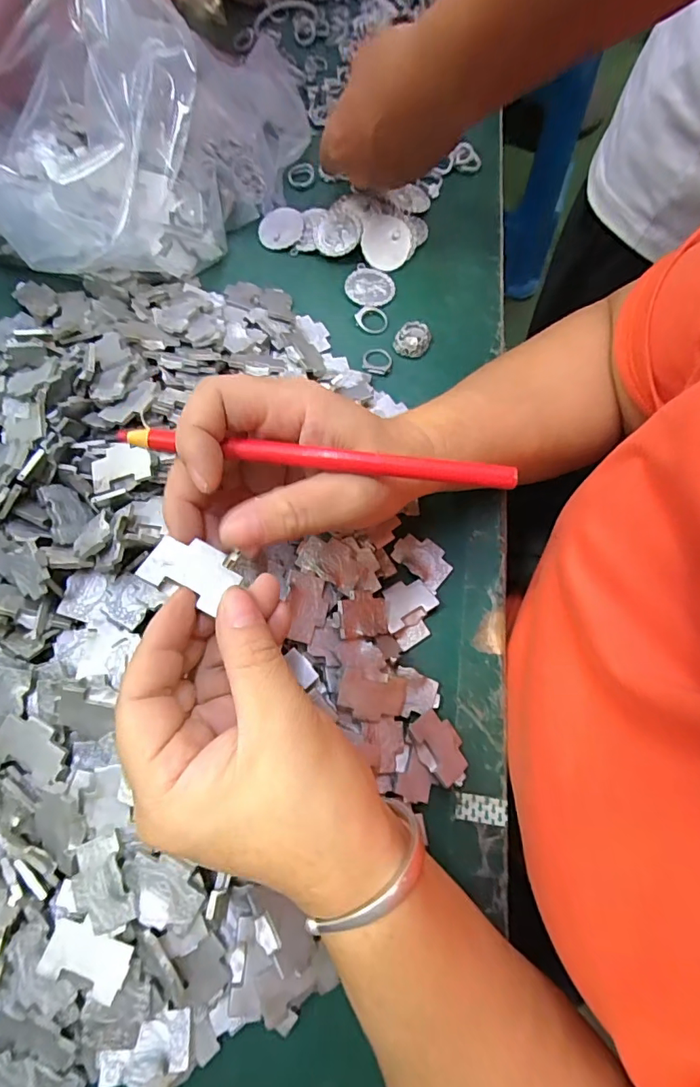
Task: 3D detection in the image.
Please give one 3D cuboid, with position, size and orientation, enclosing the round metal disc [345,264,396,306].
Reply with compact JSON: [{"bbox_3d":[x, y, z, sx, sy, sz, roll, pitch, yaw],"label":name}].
[{"bbox_3d":[0.016,-0.197,0.375,0.037,0.004,0.035,0,70,-1],"label":"round metal disc"}]

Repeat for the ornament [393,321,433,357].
[{"bbox_3d":[0.046,-0.149,0.360,0.025,0.010,0.029,13,70,3],"label":"ornament"}]

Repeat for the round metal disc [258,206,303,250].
[{"bbox_3d":[-0.055,-0.251,0.392,0.035,0.010,0.035,0,70,-1],"label":"round metal disc"}]

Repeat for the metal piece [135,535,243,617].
[{"bbox_3d":[-0.061,0.010,0.191,0.034,0.004,0.023,26,60,-3],"label":"metal piece"}]

